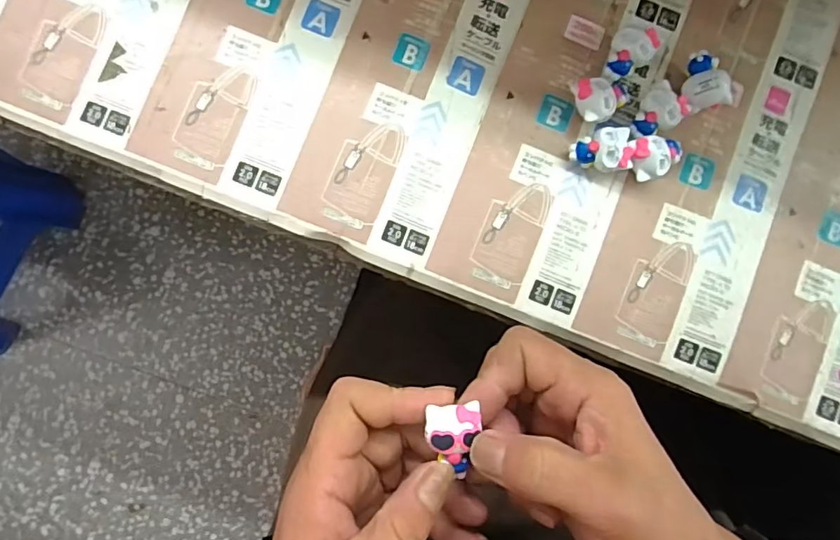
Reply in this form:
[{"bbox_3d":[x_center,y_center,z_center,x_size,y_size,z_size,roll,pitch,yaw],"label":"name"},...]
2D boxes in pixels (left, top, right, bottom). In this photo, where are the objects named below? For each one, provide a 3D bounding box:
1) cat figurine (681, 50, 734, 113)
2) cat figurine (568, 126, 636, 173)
[{"bbox_3d":[0.170,-0.114,0.325,0.027,0.022,0.035,-14,89,-3],"label":"cat figurine"},{"bbox_3d":[0.108,-0.070,0.320,0.034,0.019,0.025,-10,88,-2],"label":"cat figurine"}]

